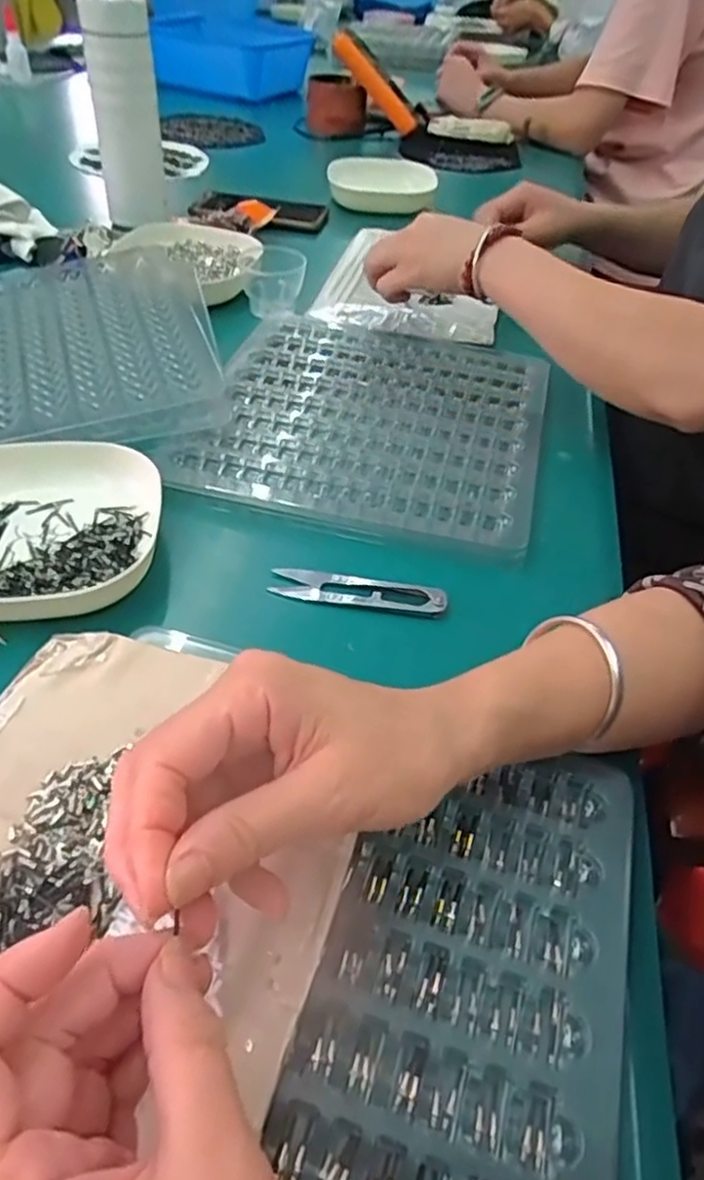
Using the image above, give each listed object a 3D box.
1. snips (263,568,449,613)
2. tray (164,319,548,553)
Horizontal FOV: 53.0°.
[{"bbox_3d":[0.004,0.001,0.419,0.103,0.014,0.022,9,44,9],"label":"snips"},{"bbox_3d":[0.022,-0.143,0.548,0.249,0.012,0.284,11,44,11],"label":"tray"}]

